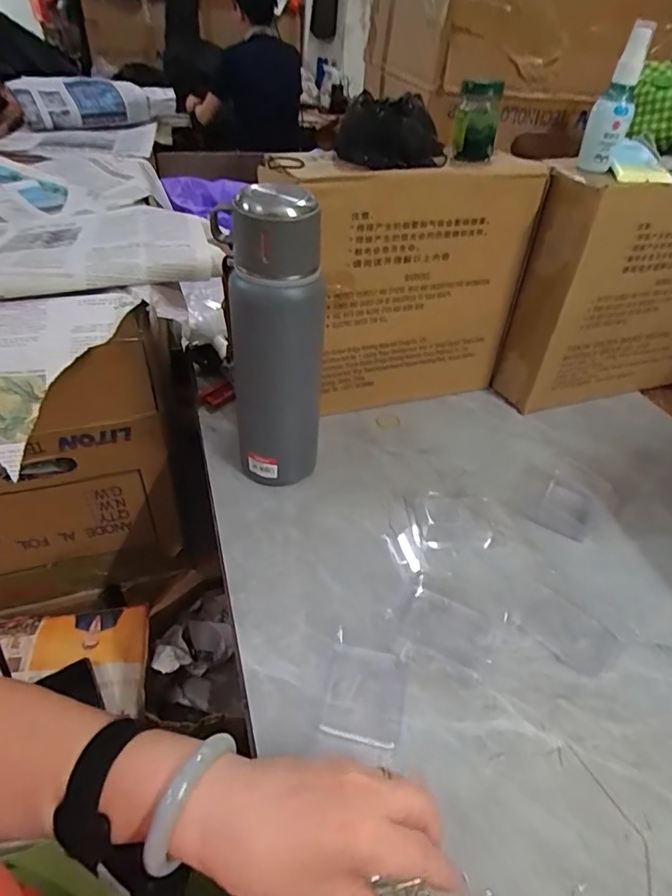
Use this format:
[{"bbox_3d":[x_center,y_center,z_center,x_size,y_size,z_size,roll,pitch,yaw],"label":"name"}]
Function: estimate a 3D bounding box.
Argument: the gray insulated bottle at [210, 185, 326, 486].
[{"bbox_3d":[-0.057,-0.082,0.457,0.065,0.268,0.077,-19,47,-27],"label":"gray insulated bottle"}]

